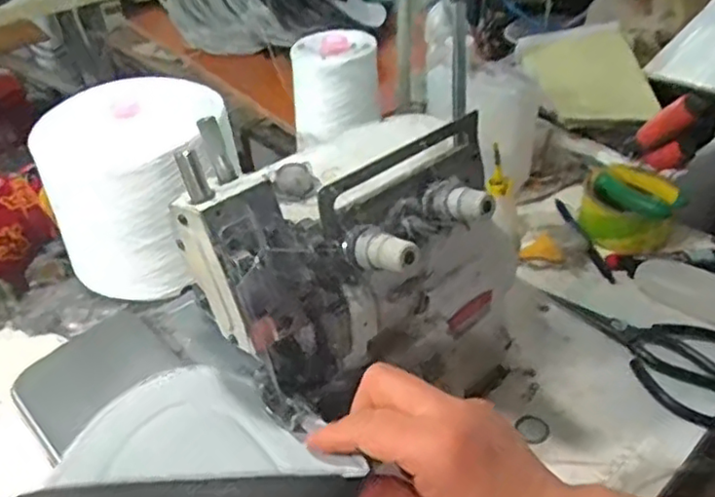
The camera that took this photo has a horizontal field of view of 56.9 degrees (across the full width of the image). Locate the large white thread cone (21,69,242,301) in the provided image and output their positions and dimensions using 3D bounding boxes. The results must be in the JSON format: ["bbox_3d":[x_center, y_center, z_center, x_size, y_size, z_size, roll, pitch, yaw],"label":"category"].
[{"bbox_3d":[-0.195,-0.059,0.601,0.135,0.140,0.149,18,43,28],"label":"large white thread cone"}]

